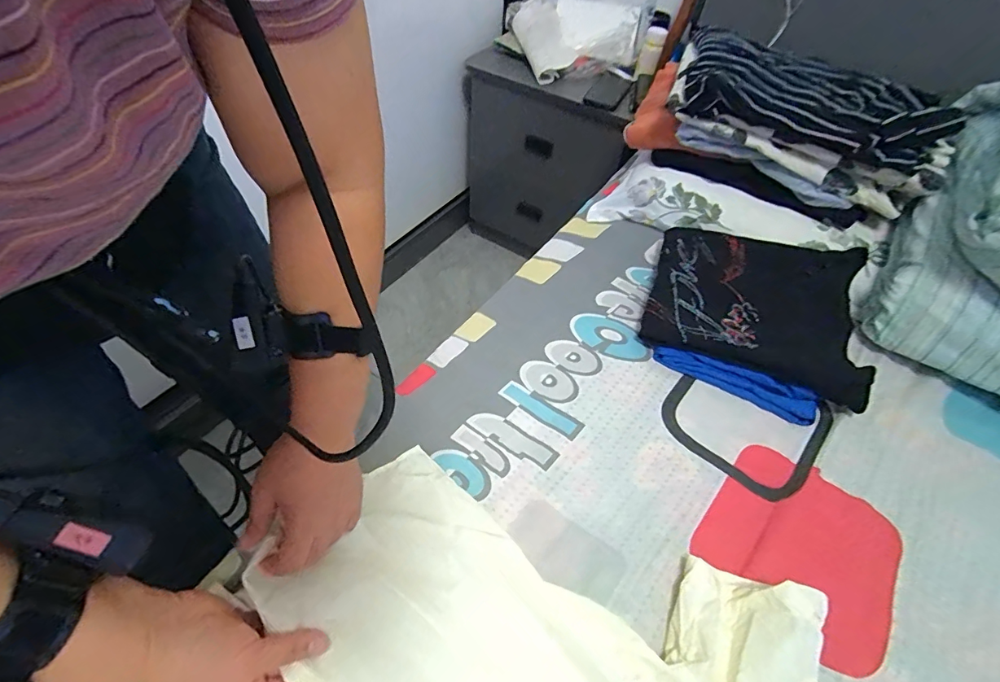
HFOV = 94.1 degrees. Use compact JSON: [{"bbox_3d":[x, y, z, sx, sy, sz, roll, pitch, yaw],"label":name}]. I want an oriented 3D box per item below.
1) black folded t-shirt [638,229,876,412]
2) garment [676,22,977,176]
[{"bbox_3d":[0.363,-0.057,0.663,0.280,0.038,0.252,14,58,11],"label":"black folded t-shirt"},{"bbox_3d":[0.475,-0.390,0.723,0.370,0.064,0.232,19,52,11],"label":"garment"}]

